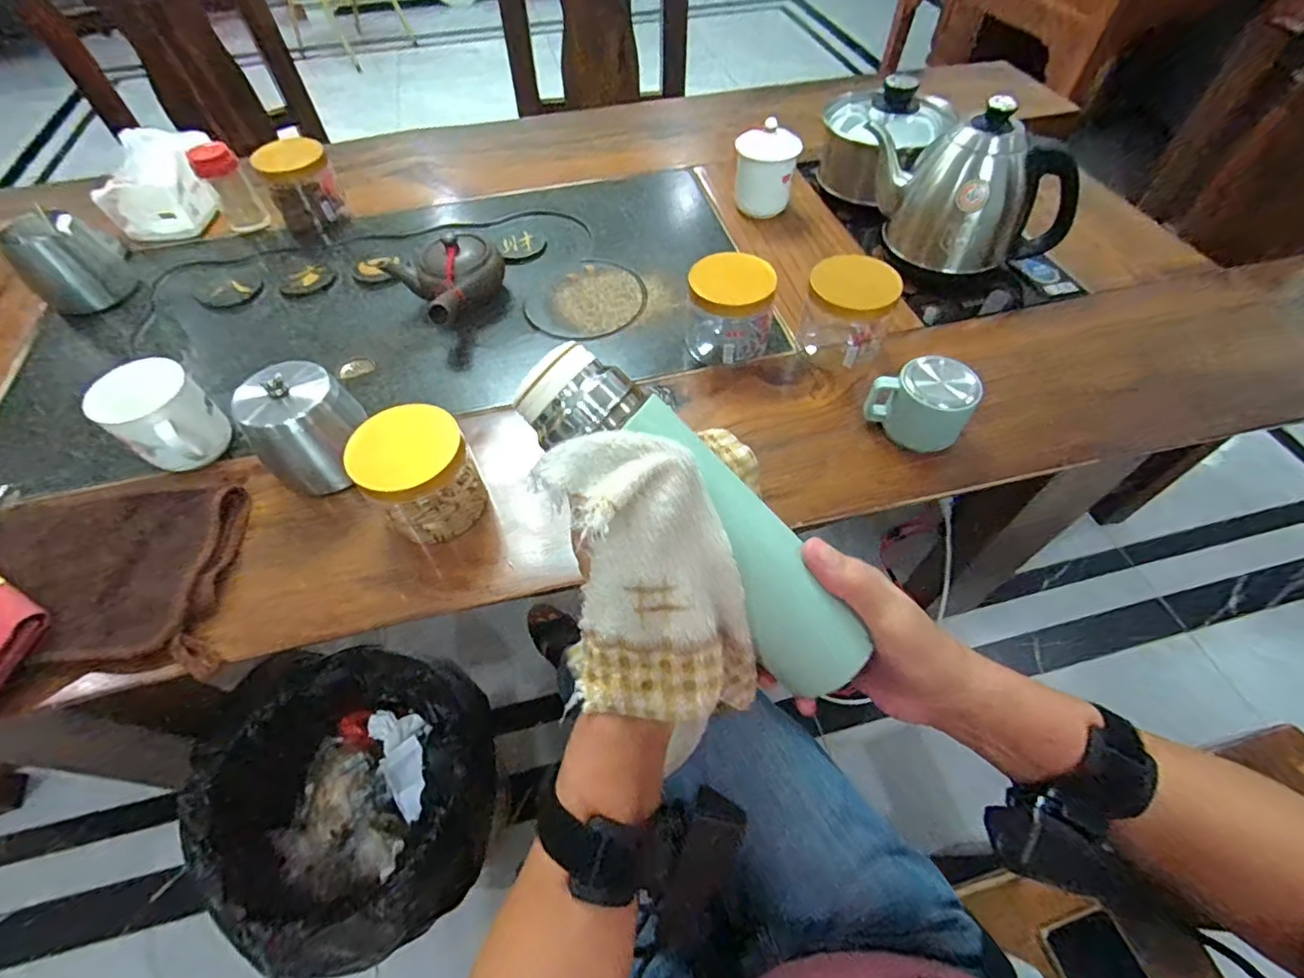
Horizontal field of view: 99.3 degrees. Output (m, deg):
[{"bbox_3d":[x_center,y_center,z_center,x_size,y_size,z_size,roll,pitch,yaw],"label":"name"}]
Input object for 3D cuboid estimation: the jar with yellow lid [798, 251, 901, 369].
[{"bbox_3d":[0.191,-0.174,0.544,0.083,0.089,0.066,23,59,15],"label":"jar with yellow lid"}]

